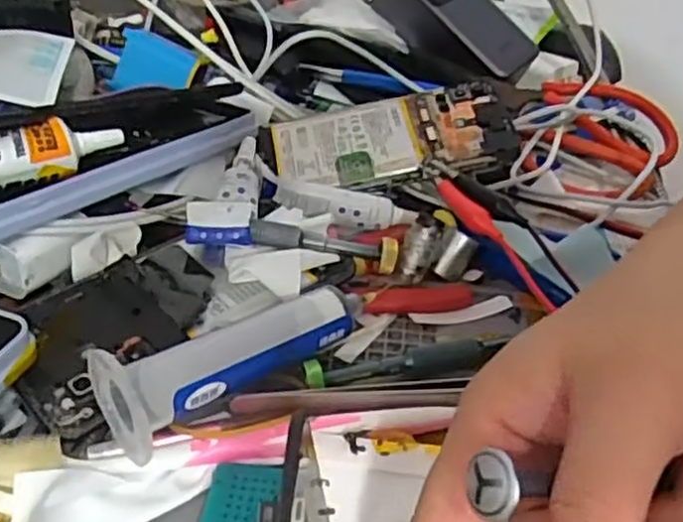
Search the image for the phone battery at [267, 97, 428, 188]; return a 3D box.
[{"bbox_3d":[0.003,-0.068,0.420,0.083,0.005,0.060,-10,52,2],"label":"phone battery"}]

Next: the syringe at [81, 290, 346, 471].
[{"bbox_3d":[-0.045,0.033,0.286,0.105,0.026,0.039,-27,44,-36],"label":"syringe"}]

